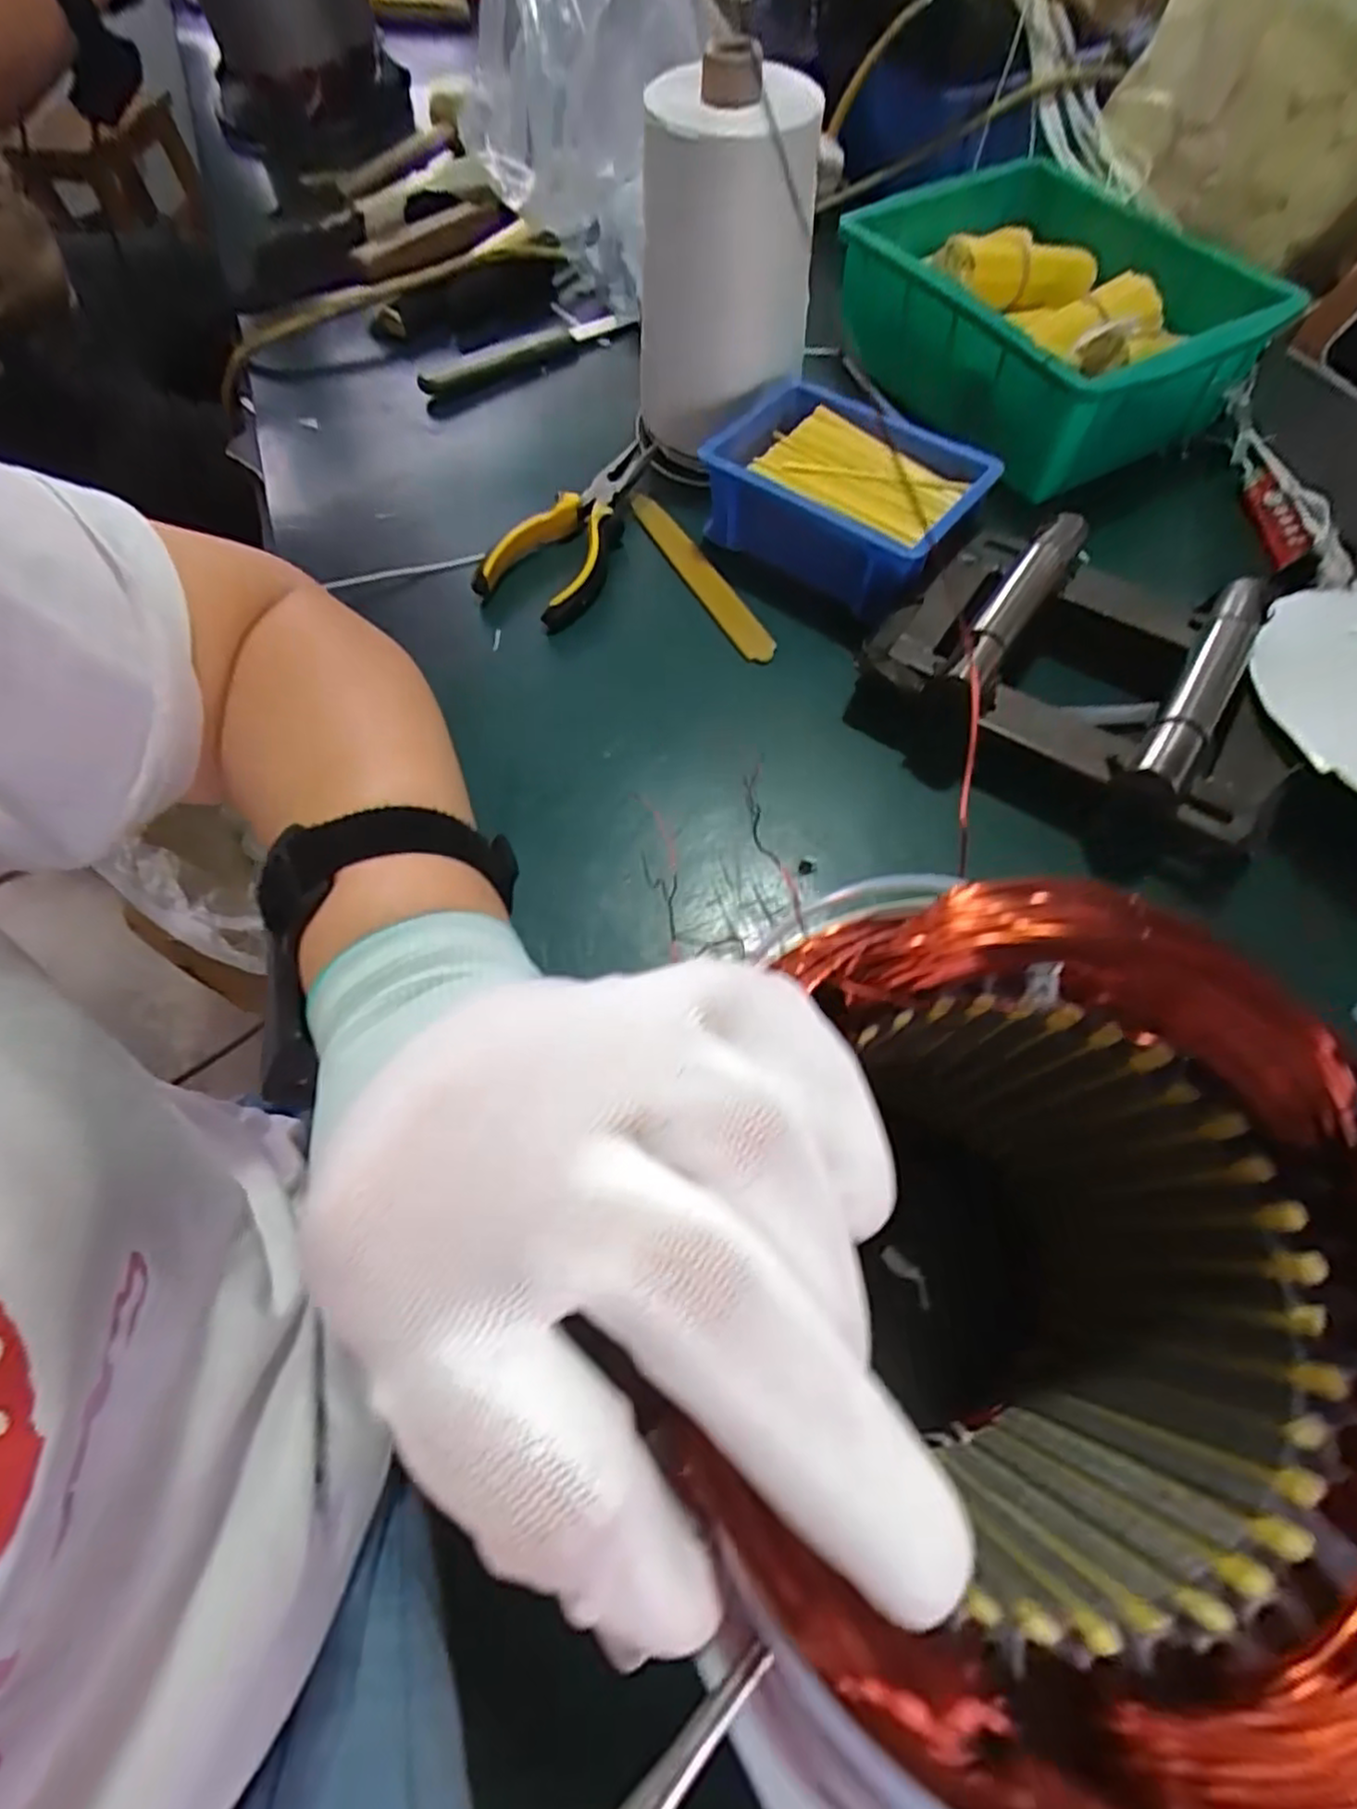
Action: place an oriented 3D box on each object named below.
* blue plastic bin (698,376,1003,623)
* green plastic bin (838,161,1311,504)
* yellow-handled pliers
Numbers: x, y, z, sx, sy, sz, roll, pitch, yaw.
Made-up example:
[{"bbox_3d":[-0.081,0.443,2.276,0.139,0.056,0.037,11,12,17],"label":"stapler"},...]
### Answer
[{"bbox_3d":[0.092,-0.233,0.415,0.148,0.050,0.103,40,71,19],"label":"blue plastic bin"},{"bbox_3d":[0.237,-0.386,0.478,0.178,0.076,0.239,-27,66,-11],"label":"green plastic bin"},{"bbox_3d":[-0.056,-0.232,0.441,0.059,0.029,0.148,28,68,15],"label":"yellow-handled pliers"}]

